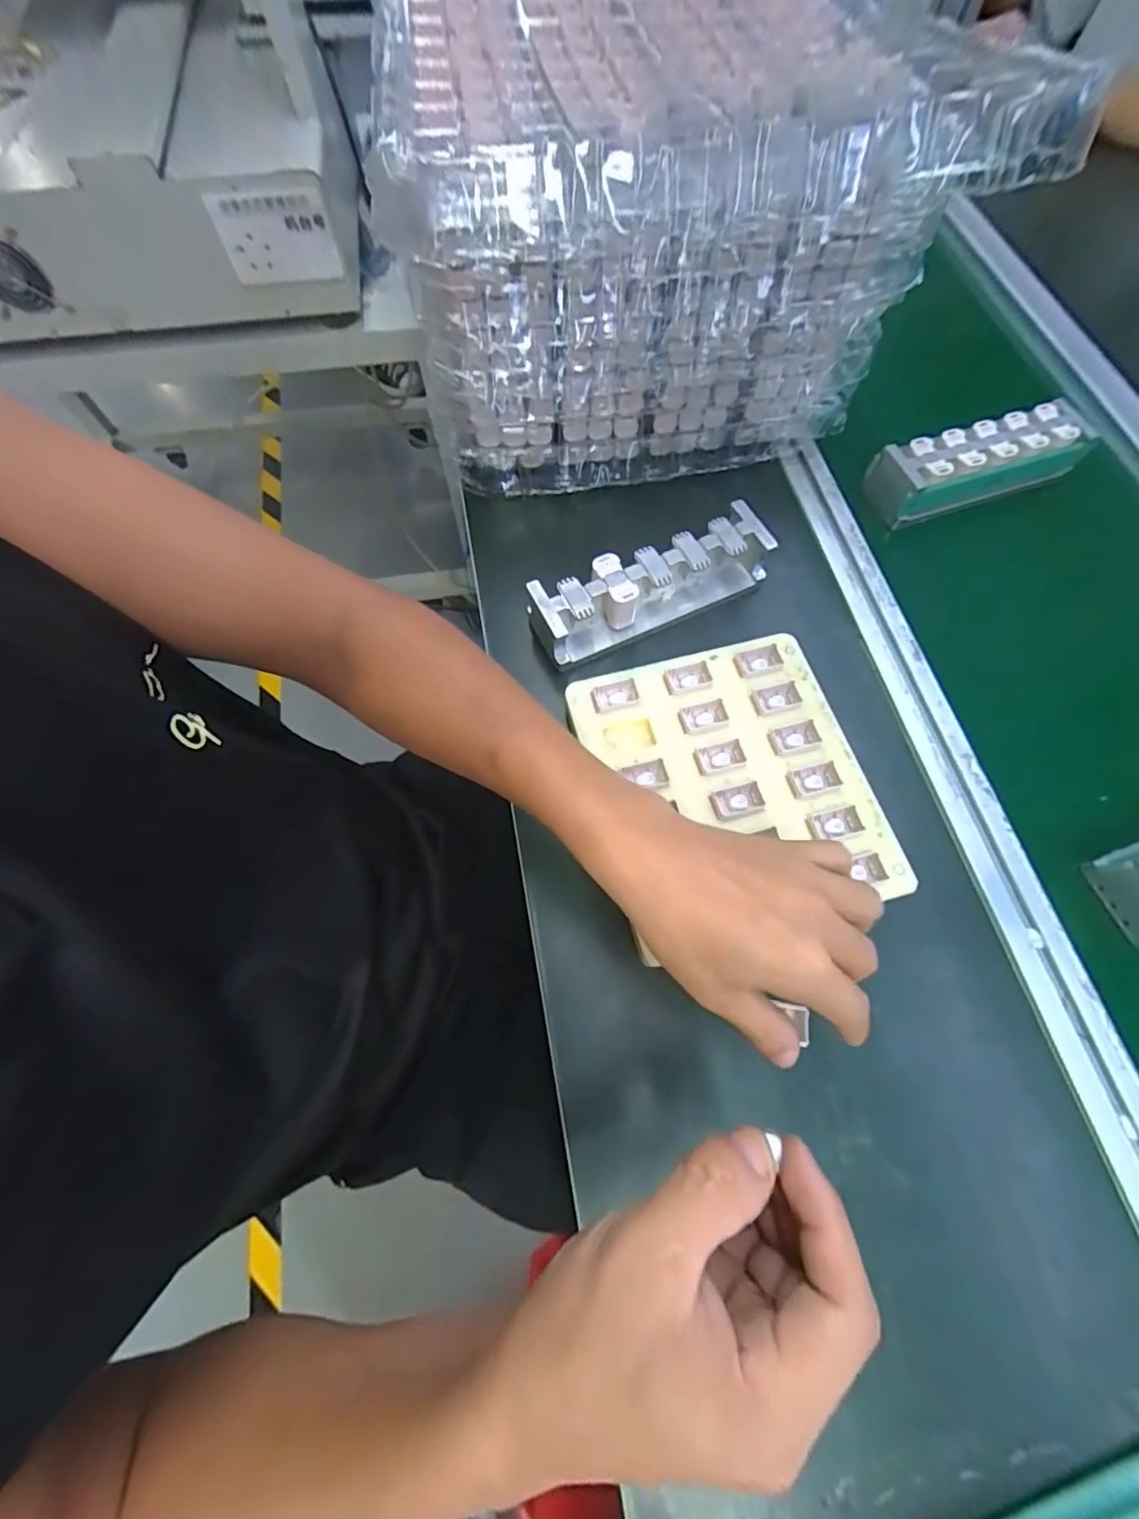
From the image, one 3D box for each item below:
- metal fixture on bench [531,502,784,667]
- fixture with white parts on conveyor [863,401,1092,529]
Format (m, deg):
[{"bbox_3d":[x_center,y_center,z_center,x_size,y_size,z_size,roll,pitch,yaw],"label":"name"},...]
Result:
[{"bbox_3d":[0.065,-0.137,0.423,0.190,0.047,0.056,-26,70,-9],"label":"metal fixture on bench"},{"bbox_3d":[0.370,-0.269,0.483,0.185,0.038,0.056,-17,69,-7],"label":"fixture with white parts on conveyor"}]

